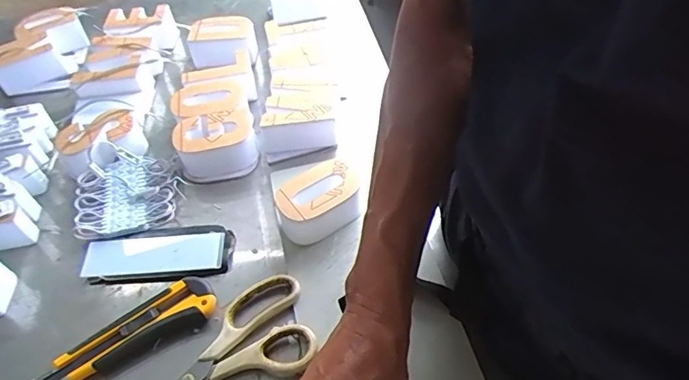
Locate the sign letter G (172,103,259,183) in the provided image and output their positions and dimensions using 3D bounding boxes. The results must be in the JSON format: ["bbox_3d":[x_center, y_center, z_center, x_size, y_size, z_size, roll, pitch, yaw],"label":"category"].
[{"bbox_3d":[-0.141,-0.048,0.565,0.085,0.050,0.065,-18,52,-10],"label":"sign letter G"}]

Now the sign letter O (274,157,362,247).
[{"bbox_3d":[-0.025,0.012,0.501,0.083,0.048,0.054,-30,55,-19],"label":"sign letter O"}]

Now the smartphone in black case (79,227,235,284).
[{"bbox_3d":[-0.183,0.063,0.496,0.143,0.015,0.054,-4,51,2],"label":"smartphone in black case"}]

